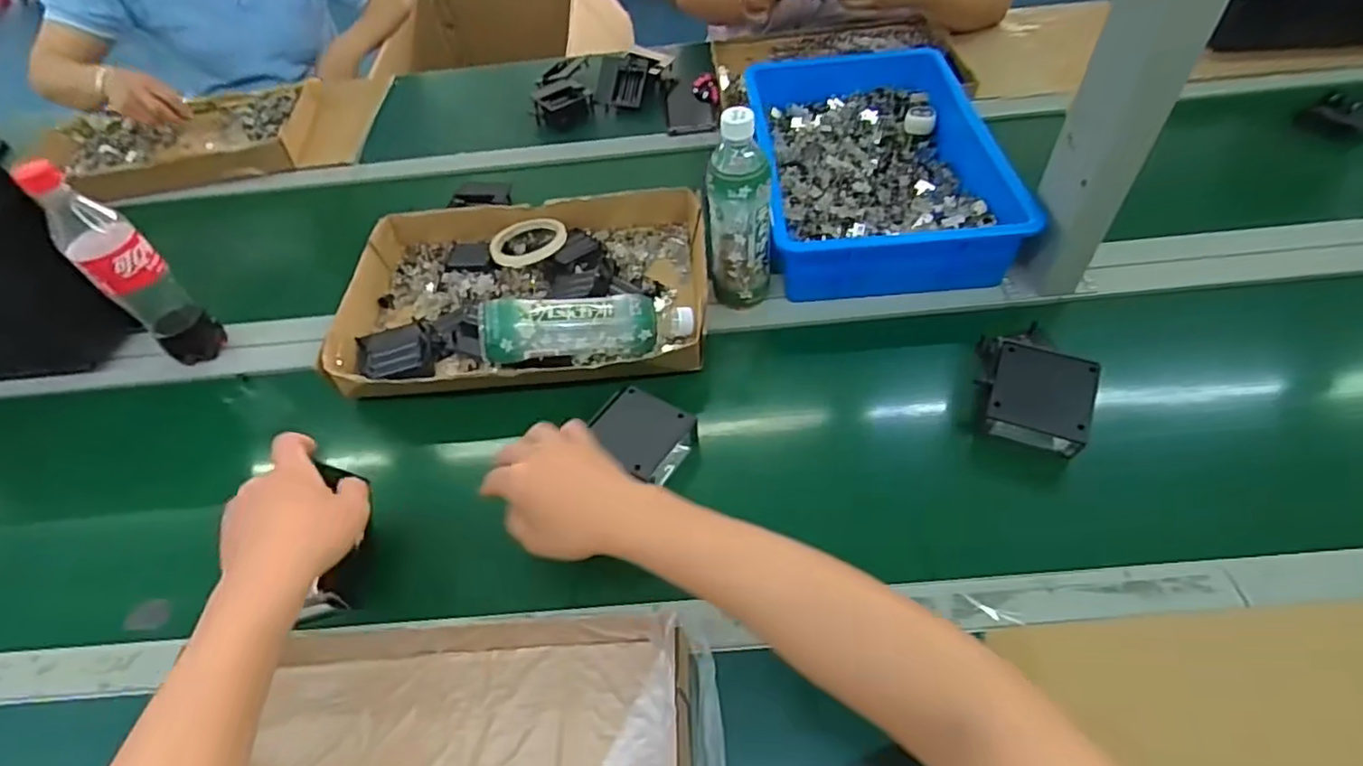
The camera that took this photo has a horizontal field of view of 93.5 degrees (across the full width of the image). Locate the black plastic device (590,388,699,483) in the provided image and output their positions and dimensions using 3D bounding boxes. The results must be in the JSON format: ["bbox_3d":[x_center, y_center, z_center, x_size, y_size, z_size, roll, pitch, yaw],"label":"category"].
[{"bbox_3d":[-0.037,0.056,0.617,0.091,0.048,0.078,26,58,24],"label":"black plastic device"}]

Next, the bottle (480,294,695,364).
[{"bbox_3d":[-0.098,-0.057,0.676,0.209,0.070,0.064,-4,50,-17],"label":"bottle"}]

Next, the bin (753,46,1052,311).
[{"bbox_3d":[0.240,-0.289,0.823,0.282,0.083,0.440,-3,51,3],"label":"bin"}]

